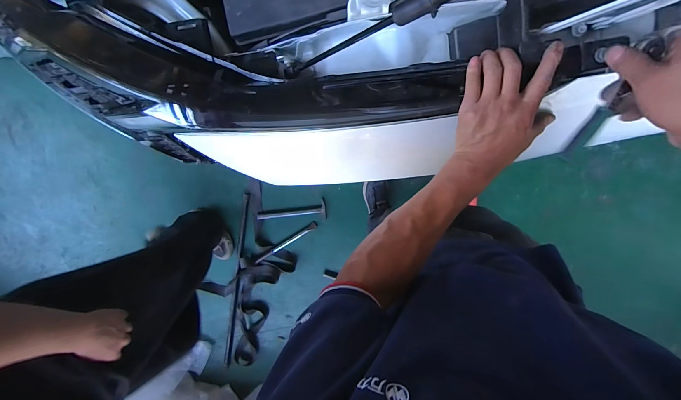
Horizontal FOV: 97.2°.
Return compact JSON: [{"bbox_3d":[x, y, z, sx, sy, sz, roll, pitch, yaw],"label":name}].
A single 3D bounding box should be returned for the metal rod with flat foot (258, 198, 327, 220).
[{"bbox_3d":[-0.221,0.058,1.346,0.314,0.042,0.088,-5,100,1],"label":"metal rod with flat foot"}]

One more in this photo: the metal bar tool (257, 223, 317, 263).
[{"bbox_3d":[-0.253,0.203,1.387,0.332,0.016,0.032,-34,98,5],"label":"metal bar tool"}]

